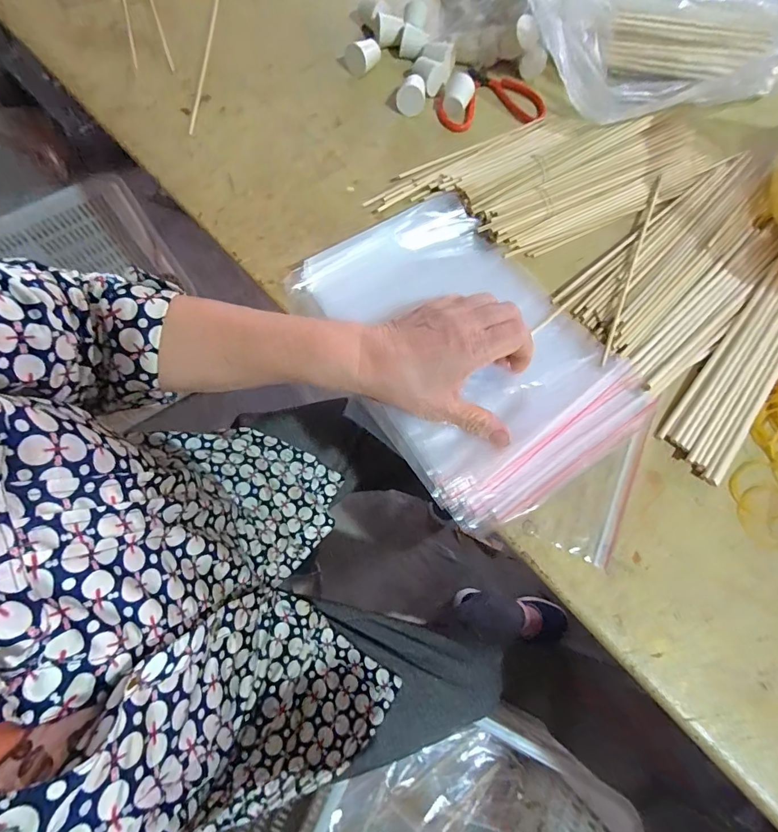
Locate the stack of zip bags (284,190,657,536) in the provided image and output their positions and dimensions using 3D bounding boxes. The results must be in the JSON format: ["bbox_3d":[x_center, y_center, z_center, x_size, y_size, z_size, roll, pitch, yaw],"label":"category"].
[{"bbox_3d":[0.065,-0.059,0.348,0.190,0.026,0.270,-31,75,-11],"label":"stack of zip bags"}]

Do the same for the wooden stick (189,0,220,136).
[{"bbox_3d":[-0.204,-0.411,0.466,0.007,0.007,0.255,0,71,-1],"label":"wooden stick"}]

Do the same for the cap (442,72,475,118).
[{"bbox_3d":[0.074,-0.337,0.439,0.026,0.022,0.039,24,73,7],"label":"cap"}]

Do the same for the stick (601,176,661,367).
[{"bbox_3d":[0.226,-0.139,0.384,0.006,0.009,0.229,24,73,7],"label":"stick"}]

